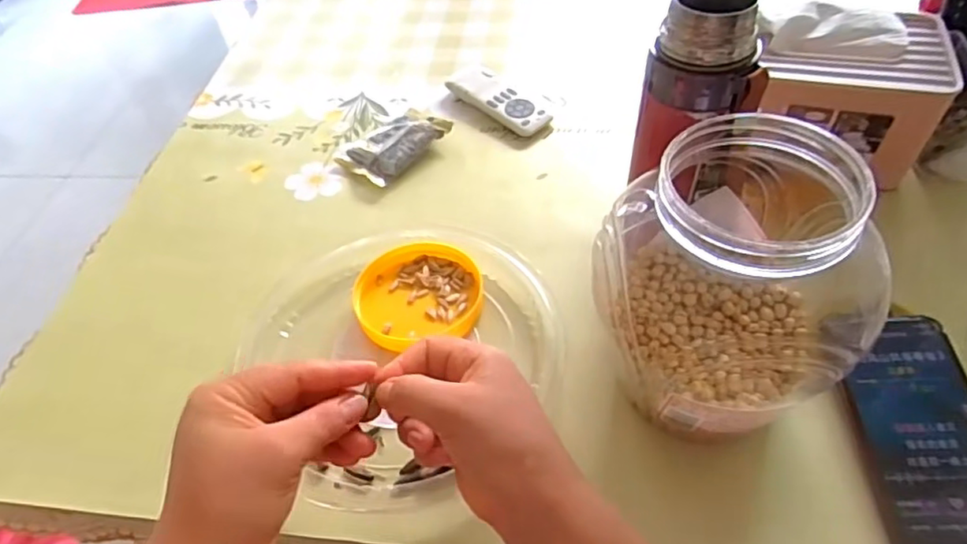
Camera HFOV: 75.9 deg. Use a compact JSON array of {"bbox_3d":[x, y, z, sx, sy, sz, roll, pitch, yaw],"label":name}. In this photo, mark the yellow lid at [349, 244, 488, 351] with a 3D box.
[{"bbox_3d":[-0.050,0.016,0.484,0.096,0.014,0.092,-3,50,4],"label":"yellow lid"}]

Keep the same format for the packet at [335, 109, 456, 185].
[{"bbox_3d":[-0.087,-0.129,0.612,0.070,0.016,0.102,32,60,28],"label":"packet"}]

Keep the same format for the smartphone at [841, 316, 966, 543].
[{"bbox_3d":[0.268,0.100,0.375,0.073,0.010,0.159,-4,53,8],"label":"smartphone"}]

